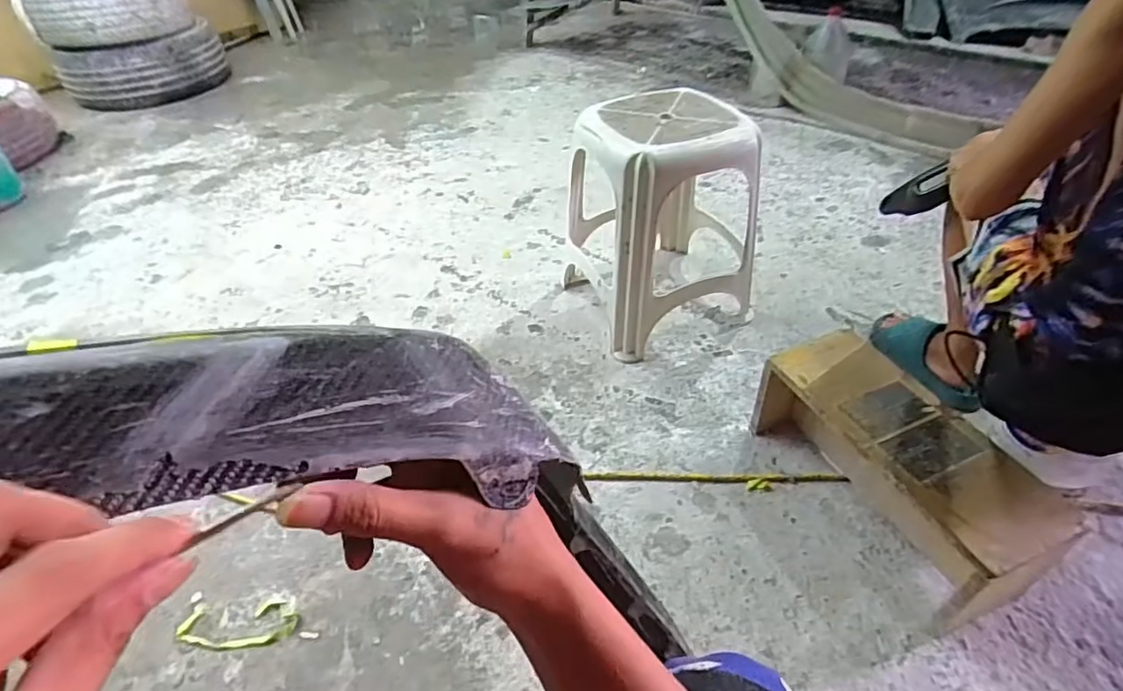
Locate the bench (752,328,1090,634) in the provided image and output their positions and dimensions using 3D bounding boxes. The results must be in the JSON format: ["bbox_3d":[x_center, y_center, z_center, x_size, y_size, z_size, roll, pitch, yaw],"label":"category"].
[{"bbox_3d":[0.514,0.186,0.938,0.178,0.213,0.435,-16,44,-14],"label":"bench"}]

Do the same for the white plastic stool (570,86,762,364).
[{"bbox_3d":[0.199,-0.273,1.291,0.320,0.457,0.349,-19,44,-17],"label":"white plastic stool"}]

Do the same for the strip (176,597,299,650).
[{"bbox_3d":[-0.490,0.423,0.897,0.174,0.007,0.071,-4,42,-1],"label":"strip"}]

